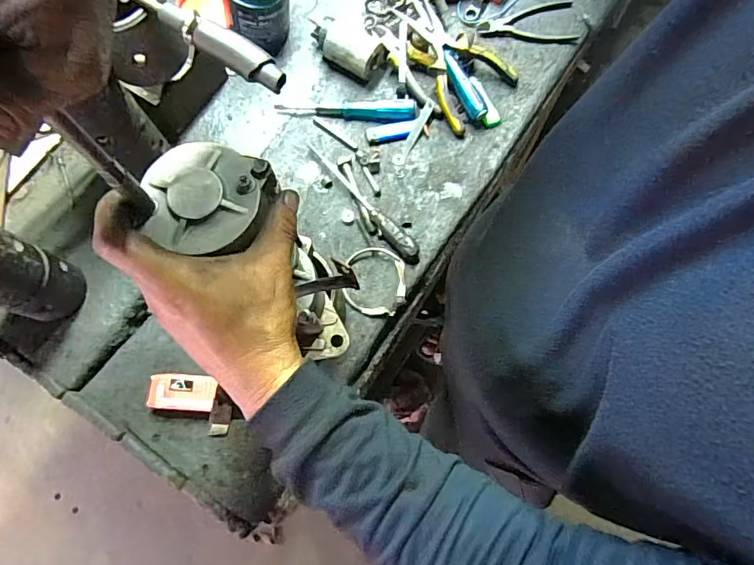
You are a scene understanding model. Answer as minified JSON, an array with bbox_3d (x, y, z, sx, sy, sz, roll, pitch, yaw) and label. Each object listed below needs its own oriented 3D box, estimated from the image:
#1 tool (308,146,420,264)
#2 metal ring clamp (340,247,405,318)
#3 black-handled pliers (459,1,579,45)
[{"bbox_3d":[-0.020,-0.112,0.630,0.024,0.019,0.224,-40,79,-9],"label":"tool"},{"bbox_3d":[-0.003,-0.004,0.606,0.082,0.023,0.092,5,76,1],"label":"metal ring clamp"},{"bbox_3d":[0.223,-0.408,0.713,0.176,0.007,0.080,-1,76,0],"label":"black-handled pliers"}]

